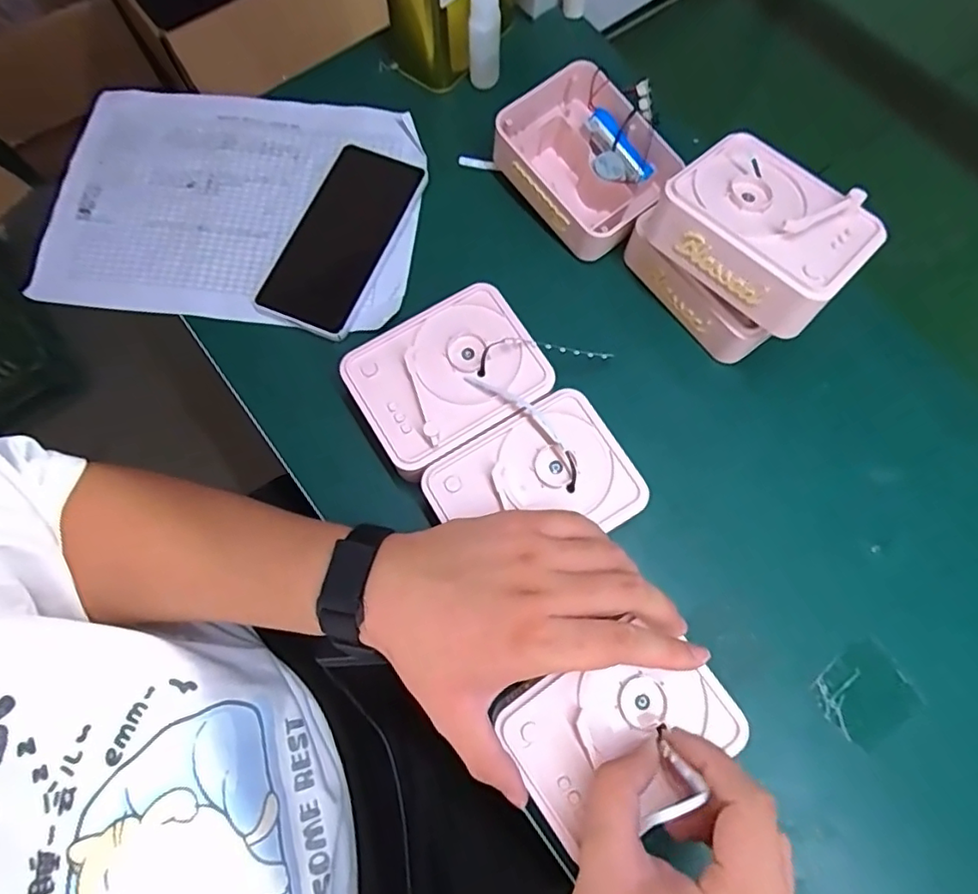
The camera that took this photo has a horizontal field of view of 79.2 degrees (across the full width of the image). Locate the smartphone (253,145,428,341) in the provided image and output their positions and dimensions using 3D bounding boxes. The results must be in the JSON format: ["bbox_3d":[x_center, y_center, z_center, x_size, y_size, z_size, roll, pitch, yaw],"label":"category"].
[{"bbox_3d":[-0.118,-0.168,0.470,0.080,0.006,0.164,20,74,6],"label":"smartphone"}]

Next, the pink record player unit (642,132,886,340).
[{"bbox_3d":[0.183,-0.146,0.391,0.096,0.038,0.124,-43,78,-12],"label":"pink record player unit"}]

